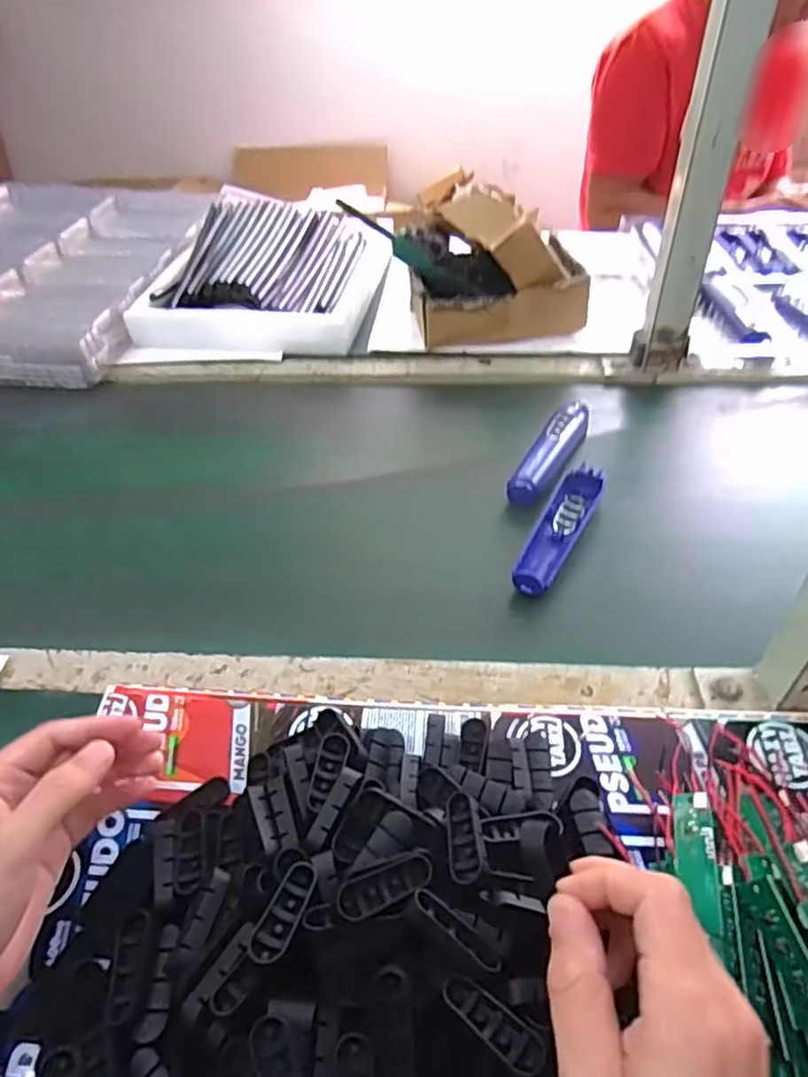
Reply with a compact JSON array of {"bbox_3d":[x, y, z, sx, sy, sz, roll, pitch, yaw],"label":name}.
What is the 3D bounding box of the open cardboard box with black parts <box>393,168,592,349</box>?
[{"bbox_3d":[0.102,-0.354,0.836,0.220,0.118,0.222,-5,43,-3],"label":"open cardboard box with black parts"}]

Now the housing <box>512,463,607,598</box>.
[{"bbox_3d":[0.135,-0.010,0.573,0.038,0.023,0.156,20,48,22],"label":"housing"}]

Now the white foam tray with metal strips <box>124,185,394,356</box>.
[{"bbox_3d":[-0.181,-0.385,0.933,0.289,0.077,0.381,4,44,7],"label":"white foam tray with metal strips"}]

